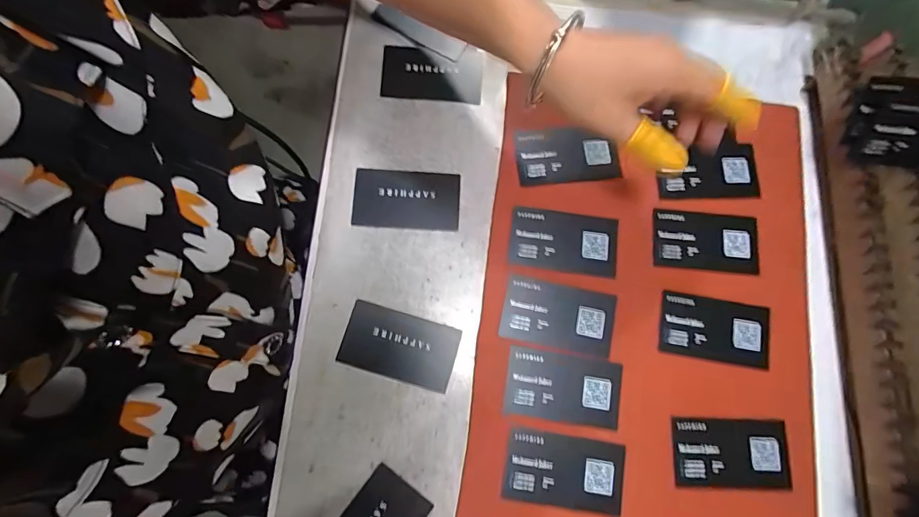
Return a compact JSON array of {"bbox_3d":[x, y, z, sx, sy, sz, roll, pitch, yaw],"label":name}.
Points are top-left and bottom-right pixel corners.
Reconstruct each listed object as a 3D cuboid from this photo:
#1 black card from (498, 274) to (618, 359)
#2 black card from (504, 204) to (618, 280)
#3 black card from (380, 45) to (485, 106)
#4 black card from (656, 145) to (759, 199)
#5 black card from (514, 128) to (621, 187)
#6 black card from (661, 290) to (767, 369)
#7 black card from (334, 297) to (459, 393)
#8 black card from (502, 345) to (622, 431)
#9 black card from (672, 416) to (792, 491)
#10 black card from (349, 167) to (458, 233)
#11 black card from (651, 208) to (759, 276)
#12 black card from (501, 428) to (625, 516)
[{"bbox_3d":[0.078,0.045,0.335,0.087,0.004,0.049,12,78,1],"label":"black card"},{"bbox_3d":[0.084,-0.014,0.347,0.086,0.004,0.049,8,78,0],"label":"black card"},{"bbox_3d":[-0.024,-0.162,0.379,0.088,0.006,0.048,5,78,0],"label":"black card"},{"bbox_3d":[0.209,-0.072,0.360,0.084,0.006,0.044,-2,78,-2],"label":"black card"},{"bbox_3d":[0.091,-0.087,0.362,0.084,0.006,0.050,-5,80,-4],"label":"black card"},{"bbox_3d":[0.202,0.056,0.337,0.085,0.004,0.048,9,78,1],"label":"black card"},{"bbox_3d":[-0.046,0.068,0.333,0.086,0.004,0.050,16,78,2],"label":"black card"},{"bbox_3d":[0.079,0.098,0.324,0.086,0.004,0.049,9,78,1],"label":"black card"},{"bbox_3d":[0.202,0.144,0.316,0.085,0.004,0.048,3,78,-1],"label":"black card"},{"bbox_3d":[-0.044,-0.049,0.357,0.086,0.004,0.050,3,78,-1],"label":"black card"},{"bbox_3d":[0.201,-0.014,0.348,0.084,0.004,0.047,5,78,0],"label":"black card"},{"bbox_3d":[0.077,0.155,0.311,0.085,0.004,0.048,10,78,1],"label":"black card"}]

